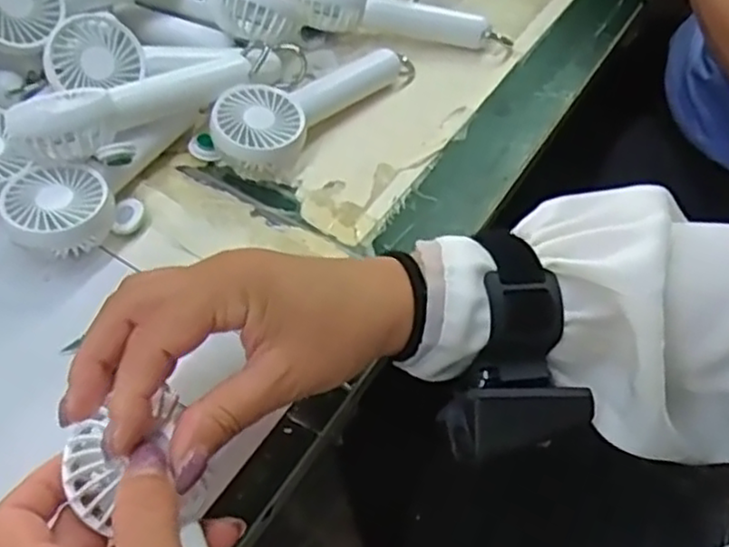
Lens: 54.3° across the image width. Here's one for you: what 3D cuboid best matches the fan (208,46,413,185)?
[{"bbox_3d":[-0.032,-0.117,0.470,0.053,0.031,0.157,36,60,25],"label":"fan"}]

